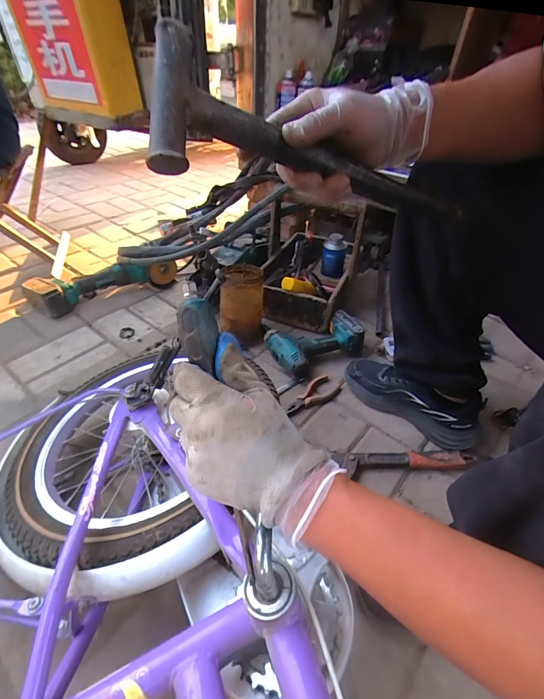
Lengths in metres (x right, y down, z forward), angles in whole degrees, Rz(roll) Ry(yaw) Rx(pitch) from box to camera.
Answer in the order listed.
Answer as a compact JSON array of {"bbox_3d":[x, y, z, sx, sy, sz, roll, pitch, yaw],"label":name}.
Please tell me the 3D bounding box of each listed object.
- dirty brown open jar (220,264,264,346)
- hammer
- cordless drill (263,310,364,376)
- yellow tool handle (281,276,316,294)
[{"bbox_3d":[-0.072,-0.107,0.817,0.097,0.166,0.109,-1,42,-6],"label":"dirty brown open jar"},{"bbox_3d":[0.062,-0.188,0.327,0.354,0.100,0.035,-5,3,-34],"label":"hammer"},{"bbox_3d":[0.094,-0.024,0.807,0.202,0.078,0.144,-20,48,-25],"label":"cordless drill"},{"bbox_3d":[0.066,-0.156,0.835,0.087,0.027,0.035,8,40,-19],"label":"yellow tool handle"}]

